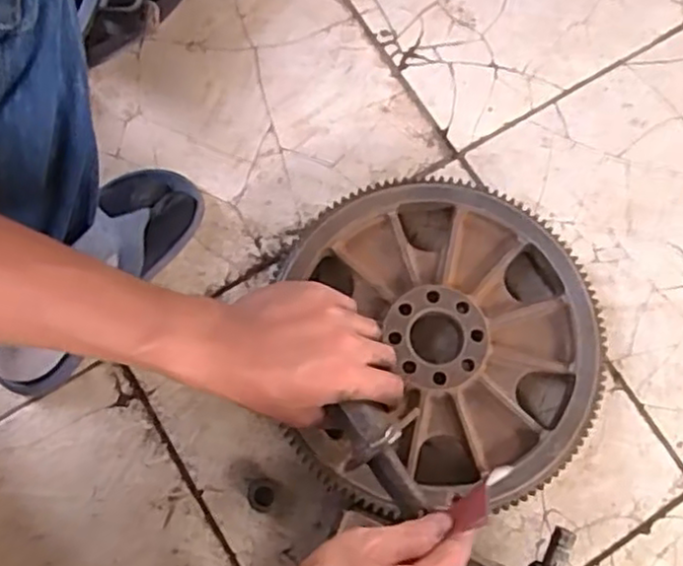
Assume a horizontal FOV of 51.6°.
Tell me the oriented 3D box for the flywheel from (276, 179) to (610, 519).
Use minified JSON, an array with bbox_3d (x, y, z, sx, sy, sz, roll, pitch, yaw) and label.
[{"bbox_3d":[0.102,0.056,0.680,0.287,0.062,0.300,-2,74,-1],"label":"flywheel"}]

